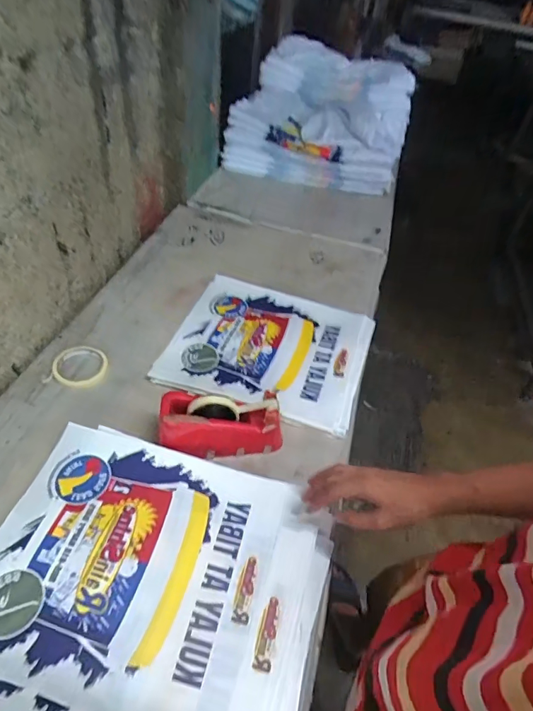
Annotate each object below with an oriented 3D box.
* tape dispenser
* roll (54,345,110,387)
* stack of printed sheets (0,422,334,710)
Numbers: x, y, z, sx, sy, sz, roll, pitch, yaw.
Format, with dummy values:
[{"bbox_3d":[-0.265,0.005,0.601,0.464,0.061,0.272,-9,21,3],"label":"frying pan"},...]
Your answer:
[{"bbox_3d":[-0.070,0.109,0.687,0.196,0.092,0.071,2,47,-6],"label":"tape dispenser"},{"bbox_3d":[-0.350,0.019,0.805,0.095,0.013,0.098,5,46,-5],"label":"roll"},{"bbox_3d":[-0.146,0.290,0.551,0.438,0.056,0.352,15,46,5],"label":"stack of printed sheets"}]

